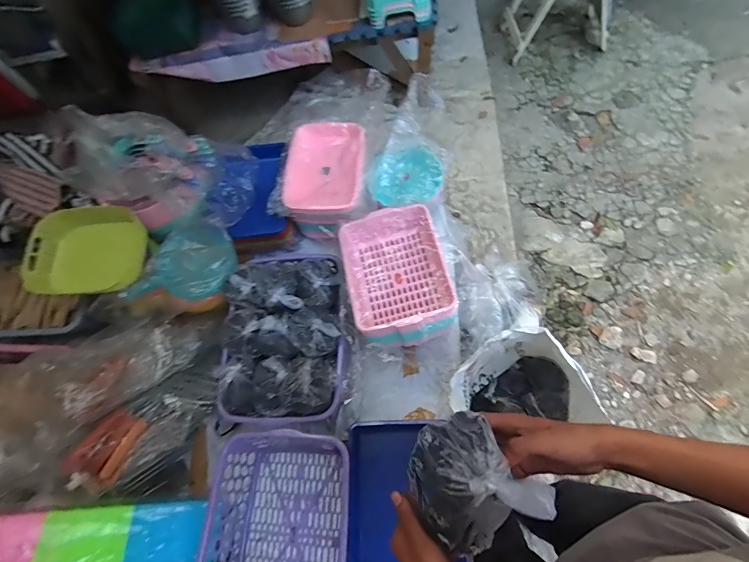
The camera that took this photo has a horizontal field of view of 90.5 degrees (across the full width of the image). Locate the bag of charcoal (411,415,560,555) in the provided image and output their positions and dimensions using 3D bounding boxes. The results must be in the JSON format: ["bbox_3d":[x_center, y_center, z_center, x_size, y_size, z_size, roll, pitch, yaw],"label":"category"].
[{"bbox_3d":[0.097,0.212,0.393,0.114,0.065,0.122,-35,71,-11],"label":"bag of charcoal"}]

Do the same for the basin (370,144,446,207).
[{"bbox_3d":[0.095,-0.323,1.129,0.226,0.067,0.173,1,68,3],"label":"basin"}]

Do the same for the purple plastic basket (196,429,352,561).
[{"bbox_3d":[-0.216,0.601,0.864,0.321,0.160,0.456,-4,66,8],"label":"purple plastic basket"}]

